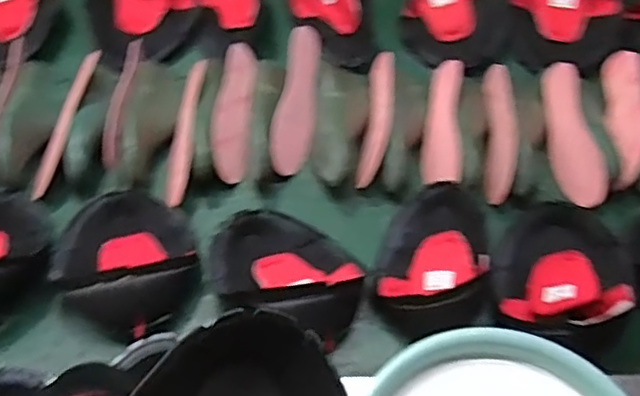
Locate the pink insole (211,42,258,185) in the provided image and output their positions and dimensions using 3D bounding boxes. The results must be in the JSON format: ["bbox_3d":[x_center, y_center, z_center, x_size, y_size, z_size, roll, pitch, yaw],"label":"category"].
[{"bbox_3d":[-0.126,-0.130,0.914,0.012,0.064,0.214,-14,64,42],"label":"pink insole"}]

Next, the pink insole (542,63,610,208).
[{"bbox_3d":[0.368,-0.093,0.923,0.008,0.076,0.220,4,68,-27],"label":"pink insole"}]

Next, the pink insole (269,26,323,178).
[{"bbox_3d":[-0.032,-0.144,0.921,0.067,0.016,0.224,19,78,-36],"label":"pink insole"}]

